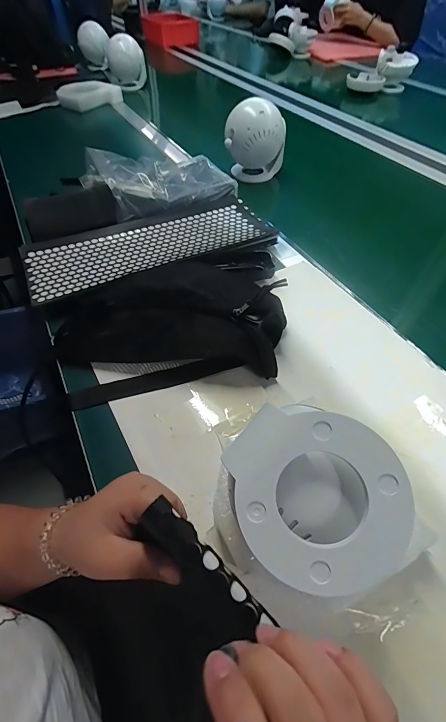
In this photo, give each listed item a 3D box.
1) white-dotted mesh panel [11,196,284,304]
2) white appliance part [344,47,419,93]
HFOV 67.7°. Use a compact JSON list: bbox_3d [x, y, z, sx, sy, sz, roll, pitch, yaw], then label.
[{"bbox_3d":[-0.111,-0.178,0.522,0.373,0.027,0.140,-21,56,-14],"label":"white-dotted mesh panel"},{"bbox_3d":[0.470,-0.856,0.985,0.177,0.092,0.058,-7,52,-4],"label":"white appliance part"}]

